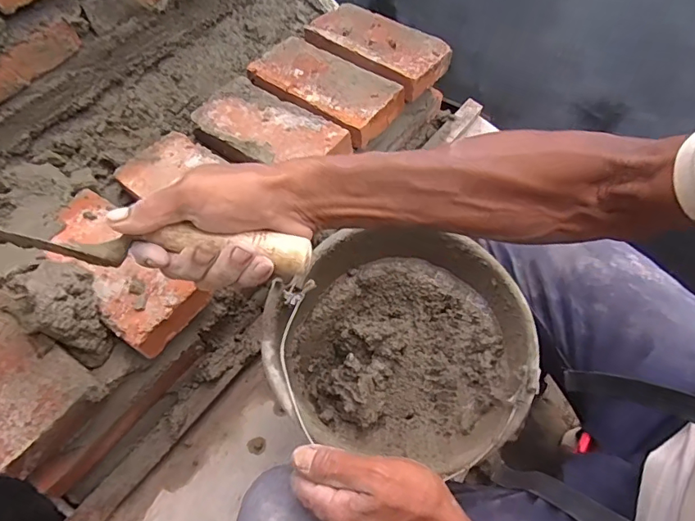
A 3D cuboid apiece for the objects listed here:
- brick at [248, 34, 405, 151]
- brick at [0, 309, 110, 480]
[{"bbox_3d":[-0.030,-0.232,0.650,0.197,0.038,0.102,30,59,21],"label":"brick"},{"bbox_3d":[-0.328,0.100,0.448,0.197,0.044,0.095,30,59,21],"label":"brick"}]

